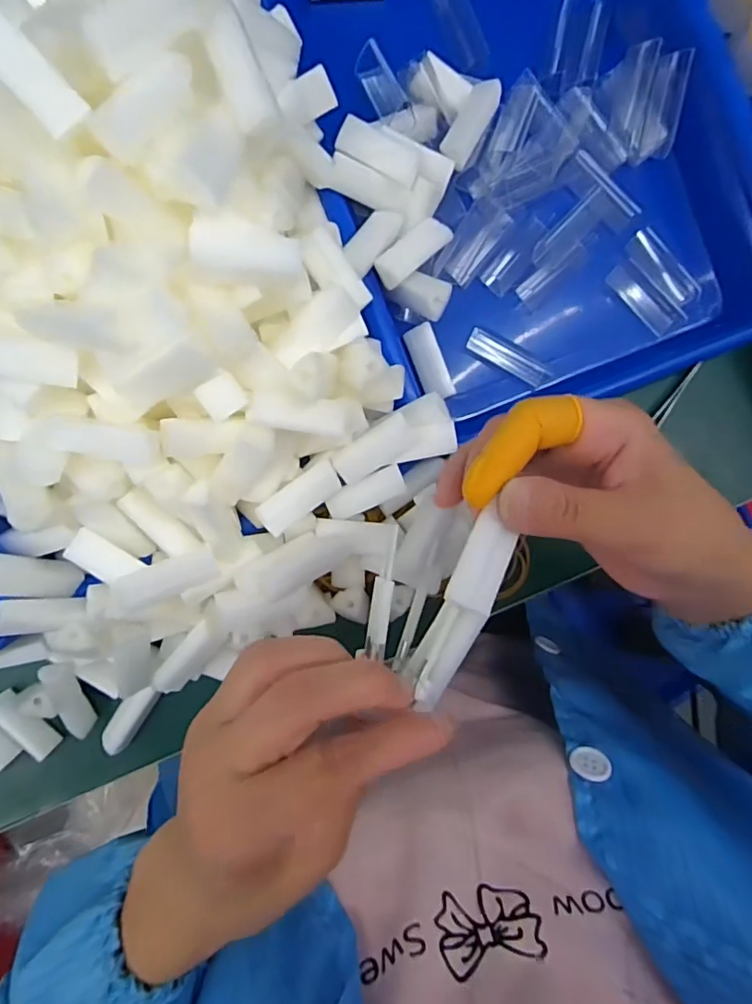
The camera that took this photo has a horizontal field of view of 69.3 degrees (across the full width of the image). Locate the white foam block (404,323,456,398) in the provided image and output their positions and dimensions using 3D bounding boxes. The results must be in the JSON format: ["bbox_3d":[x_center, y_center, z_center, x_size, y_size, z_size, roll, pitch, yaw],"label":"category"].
[{"bbox_3d":[0.032,-0.084,0.331,0.016,0.018,0.046,-20,92,-4],"label":"white foam block"}]

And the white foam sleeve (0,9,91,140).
[{"bbox_3d":[-0.124,-0.152,0.188,0.017,0.005,0.044,-46,127,-3],"label":"white foam sleeve"}]

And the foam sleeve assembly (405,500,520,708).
[{"bbox_3d":[0.034,0.041,0.209,0.019,0.009,0.074,23,93,-5],"label":"foam sleeve assembly"}]

